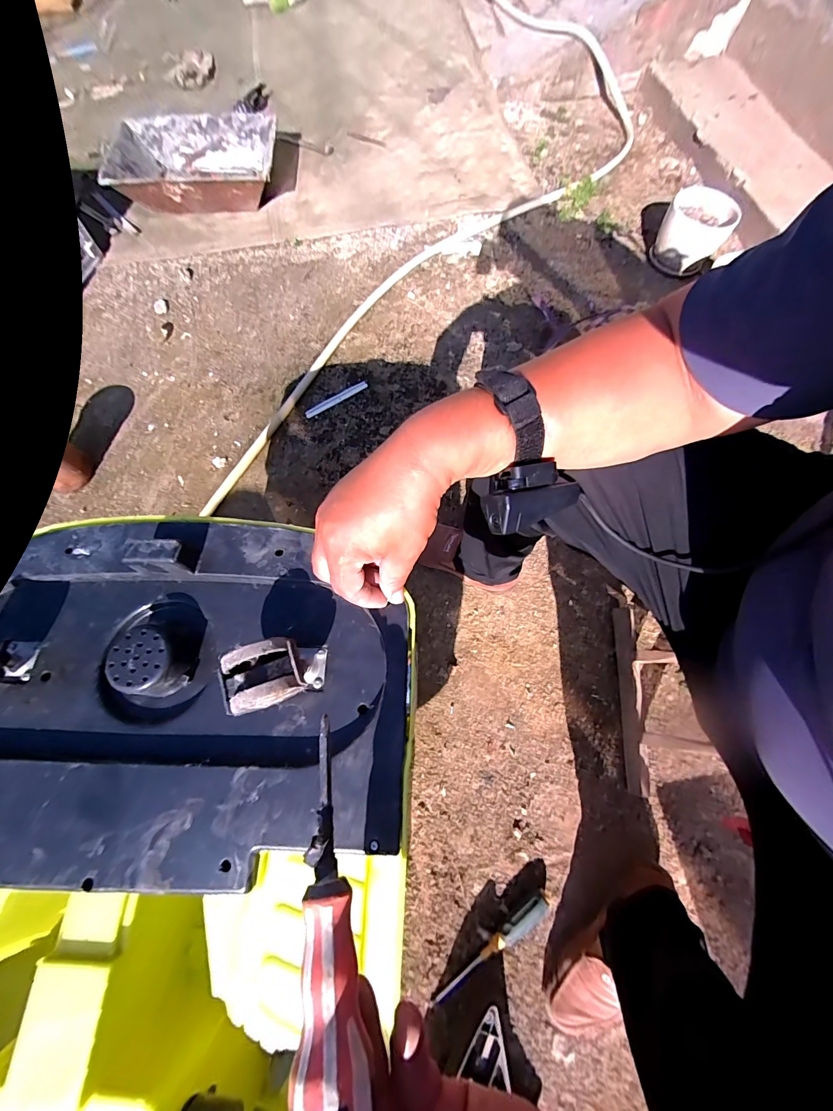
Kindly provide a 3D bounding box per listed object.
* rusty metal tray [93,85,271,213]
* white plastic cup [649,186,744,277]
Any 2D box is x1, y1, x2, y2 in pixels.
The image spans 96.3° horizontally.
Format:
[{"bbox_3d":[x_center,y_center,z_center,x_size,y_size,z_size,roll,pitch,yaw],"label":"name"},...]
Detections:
[{"bbox_3d":[-0.679,-1.209,1.161,0.487,0.118,0.354,-5,71,-1],"label":"rusty metal tray"},{"bbox_3d":[0.738,-0.859,1.005,0.162,0.140,0.188,33,74,12],"label":"white plastic cup"}]

